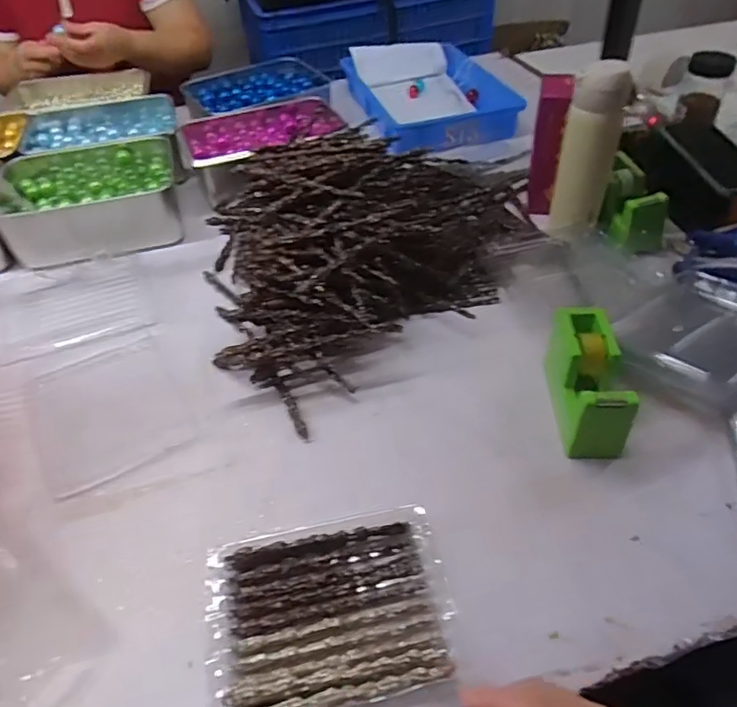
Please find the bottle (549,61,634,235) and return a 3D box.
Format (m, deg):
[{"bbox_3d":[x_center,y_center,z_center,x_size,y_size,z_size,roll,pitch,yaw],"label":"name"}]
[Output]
[{"bbox_3d":[0.275,-0.249,0.727,0.069,0.206,0.079,15,47,17],"label":"bottle"}]

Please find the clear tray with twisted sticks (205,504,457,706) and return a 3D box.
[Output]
[{"bbox_3d":[-0.027,0.196,0.443,0.181,0.036,0.135,-9,45,-7],"label":"clear tray with twisted sticks"}]

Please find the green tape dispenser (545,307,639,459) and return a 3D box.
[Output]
[{"bbox_3d":[0.207,0.025,0.556,0.055,0.075,0.133,-1,45,1],"label":"green tape dispenser"}]

